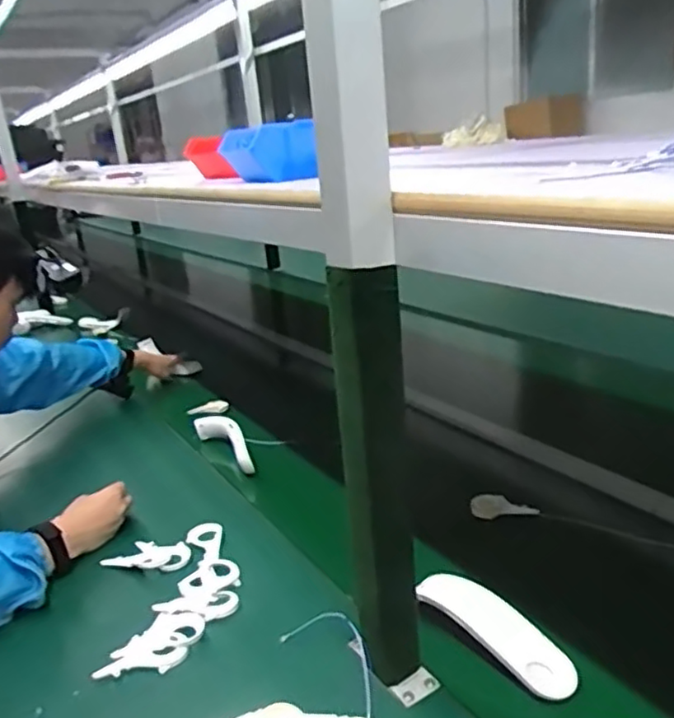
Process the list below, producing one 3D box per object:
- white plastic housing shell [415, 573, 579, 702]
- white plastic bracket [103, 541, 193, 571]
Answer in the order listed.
[{"bbox_3d":[0.161,0.269,0.653,0.050,0.021,0.171,-21,37,-37],"label":"white plastic housing shell"},{"bbox_3d":[-0.241,0.253,0.833,0.107,0.010,0.050,-2,19,15],"label":"white plastic bracket"}]

